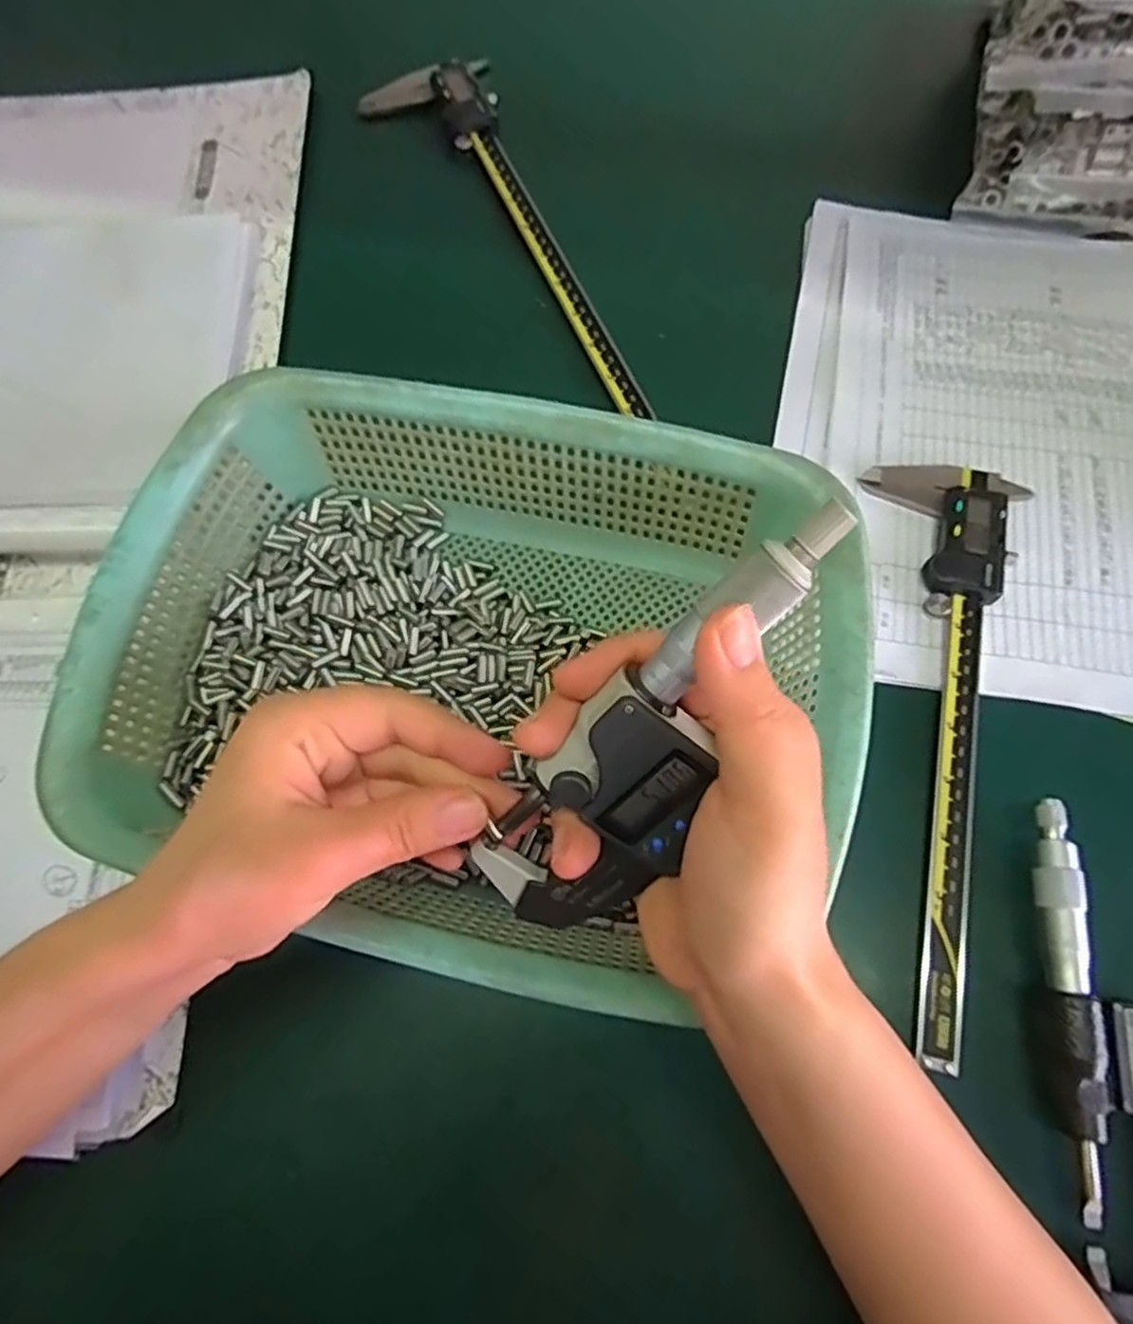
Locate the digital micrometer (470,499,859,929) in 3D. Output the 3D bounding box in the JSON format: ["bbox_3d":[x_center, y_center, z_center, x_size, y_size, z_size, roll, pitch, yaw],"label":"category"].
[{"bbox_3d":[0.025,0.024,0.210,0.047,0.027,0.158,38,115,14],"label":"digital micrometer"}]

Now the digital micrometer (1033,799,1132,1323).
[{"bbox_3d":[0.215,0.149,0.283,0.051,0.017,0.179,0,71,1],"label":"digital micrometer"}]

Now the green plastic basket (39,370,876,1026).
[{"bbox_3d":[-0.039,0.006,0.312,0.297,0.079,0.222,12,71,6],"label":"green plastic basket"}]

